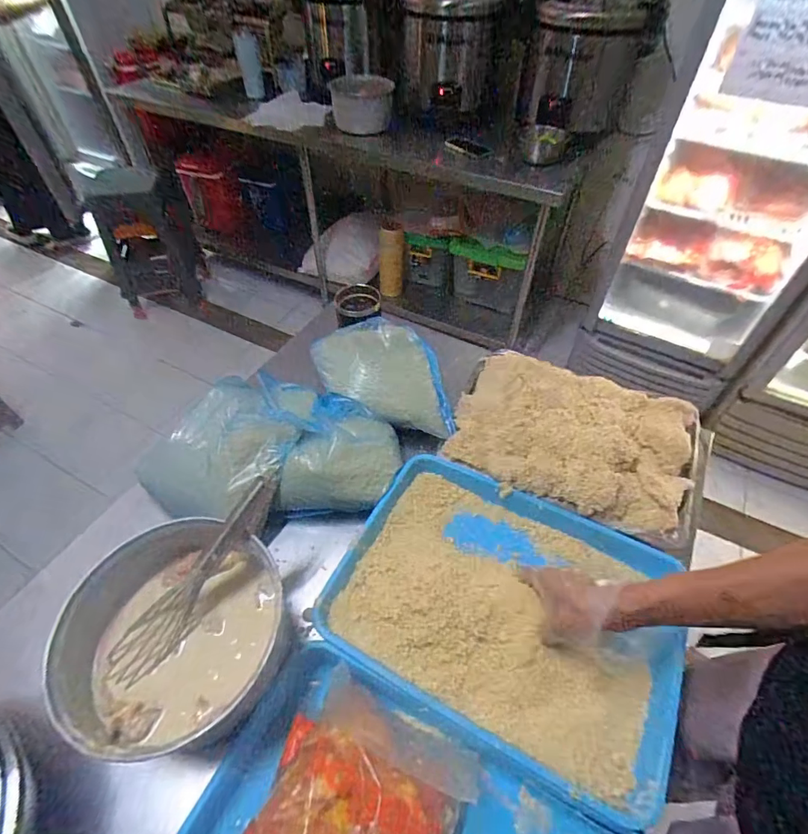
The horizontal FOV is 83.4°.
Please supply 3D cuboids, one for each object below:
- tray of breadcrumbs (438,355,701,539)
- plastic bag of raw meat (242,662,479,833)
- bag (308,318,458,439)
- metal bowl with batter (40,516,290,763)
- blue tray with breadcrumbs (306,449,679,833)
[{"bbox_3d":[0.269,0.009,0.716,0.360,0.058,0.277,19,53,14],"label":"tray of breadcrumbs"},{"bbox_3d":[-0.049,0.385,0.429,0.194,0.050,0.215,19,53,15],"label":"plastic bag of raw meat"},{"bbox_3d":[-0.030,-0.081,0.781,0.279,0.083,0.164,18,53,14],"label":"bag"},{"bbox_3d":[-0.252,0.237,0.524,0.221,0.115,0.212,0,51,0],"label":"metal bowl with batter"},{"bbox_3d":[0.128,0.234,0.583,0.401,0.044,0.301,22,54,17],"label":"blue tray with breadcrumbs"}]

